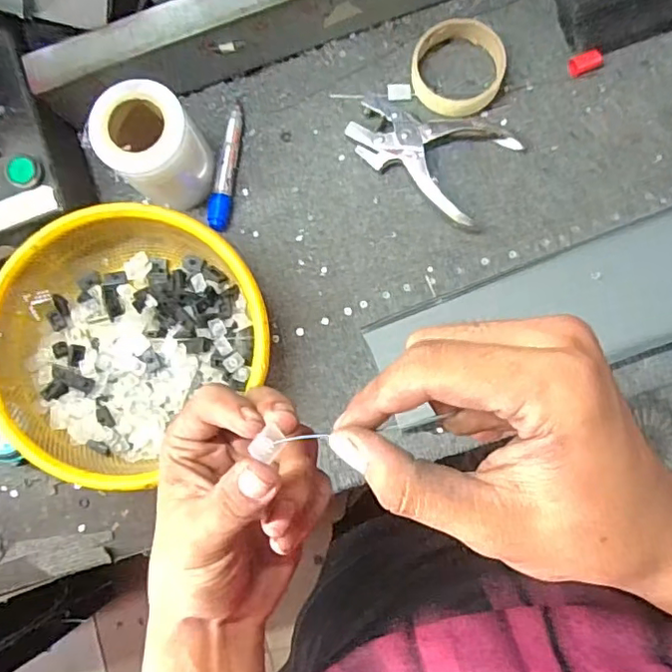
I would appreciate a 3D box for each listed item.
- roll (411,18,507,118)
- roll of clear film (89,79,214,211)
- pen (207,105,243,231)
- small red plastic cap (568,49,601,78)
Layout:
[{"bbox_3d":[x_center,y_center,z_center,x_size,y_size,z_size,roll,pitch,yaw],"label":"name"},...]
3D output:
[{"bbox_3d":[0.116,-0.251,0.554,0.086,0.031,0.078,-7,84,3],"label":"roll"},{"bbox_3d":[-0.156,-0.165,0.524,0.075,0.102,0.078,0,84,4],"label":"roll of clear film"},{"bbox_3d":[-0.106,-0.164,0.567,0.020,0.014,0.124,6,85,5],"label":"pen"},{"bbox_3d":[0.235,-0.257,0.552,0.029,0.016,0.015,-17,83,2],"label":"small red plastic cap"}]

